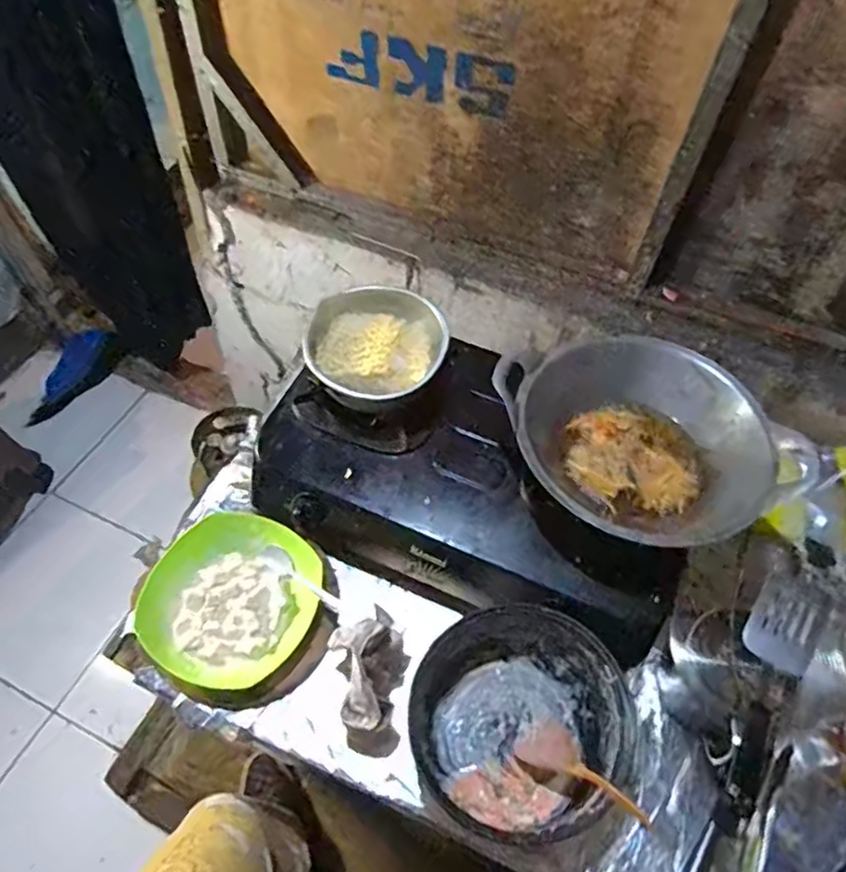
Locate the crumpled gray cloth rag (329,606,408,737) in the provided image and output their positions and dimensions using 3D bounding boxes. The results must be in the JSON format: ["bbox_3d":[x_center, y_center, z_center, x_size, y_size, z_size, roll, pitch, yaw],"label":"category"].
[{"bbox_3d":[-0.061,0.281,0.746,0.086,0.122,0.132,-13,56,-10],"label":"crumpled gray cloth rag"}]

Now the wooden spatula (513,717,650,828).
[{"bbox_3d":[0.174,0.376,0.676,0.061,0.187,0.041,-30,98,-20],"label":"wooden spatula"}]

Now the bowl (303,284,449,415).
[{"bbox_3d":[-0.067,-0.115,0.884,0.190,0.088,0.192,0,55,-1],"label":"bowl"}]

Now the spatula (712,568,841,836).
[{"bbox_3d":[0.388,0.299,0.706,0.085,0.039,0.286,23,80,14],"label":"spatula"}]

